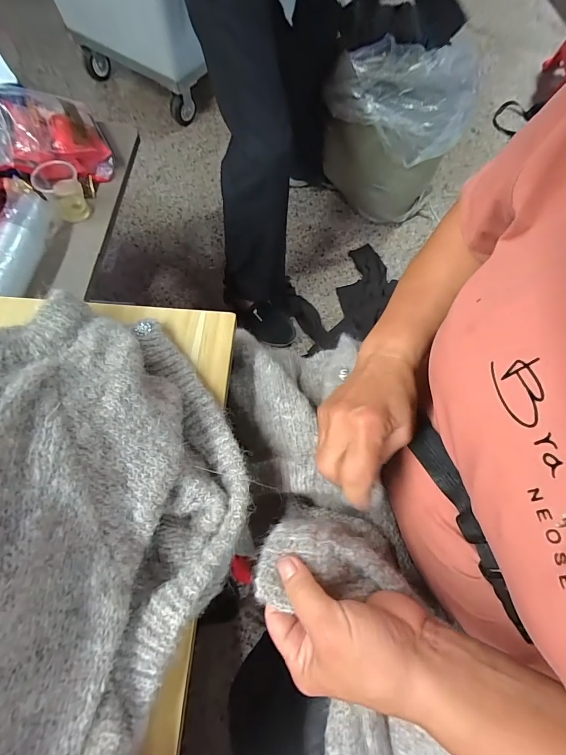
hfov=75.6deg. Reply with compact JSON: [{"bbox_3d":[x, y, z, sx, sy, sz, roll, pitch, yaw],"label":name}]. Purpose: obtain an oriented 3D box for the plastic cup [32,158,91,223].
[{"bbox_3d":[-0.374,-0.312,0.621,0.064,0.067,0.063,-20,70,-9],"label":"plastic cup"}]

